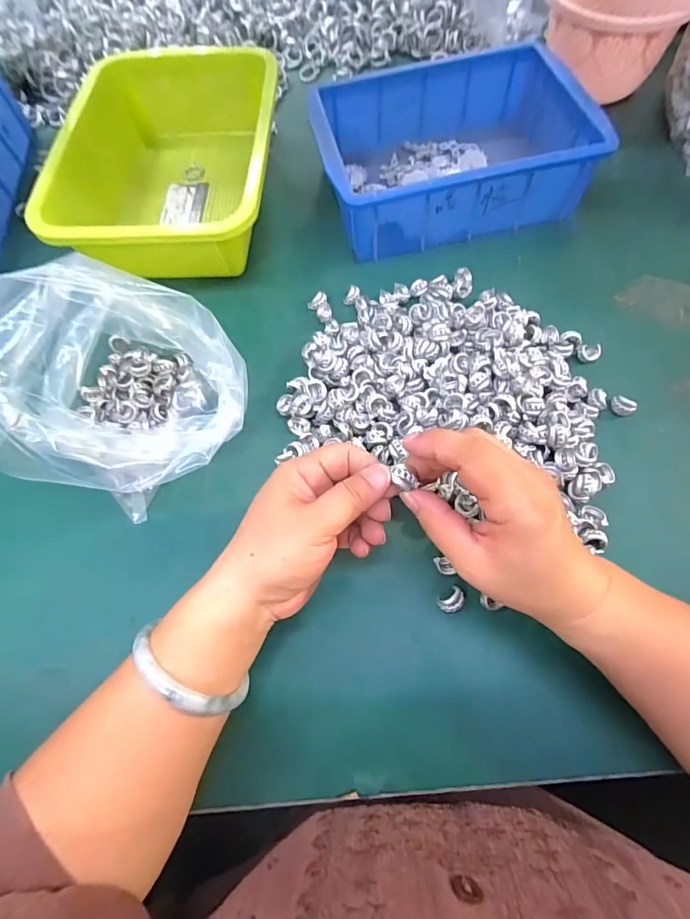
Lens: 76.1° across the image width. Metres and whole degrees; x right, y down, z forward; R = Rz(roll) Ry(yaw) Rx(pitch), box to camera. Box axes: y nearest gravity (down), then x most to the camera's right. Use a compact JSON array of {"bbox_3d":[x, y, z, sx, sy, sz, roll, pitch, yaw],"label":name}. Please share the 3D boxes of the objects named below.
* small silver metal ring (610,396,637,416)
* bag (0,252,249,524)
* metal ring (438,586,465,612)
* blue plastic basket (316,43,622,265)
[{"bbox_3d":[0.219,-0.043,0.346,0.017,0.011,0.013,38,73,18],"label":"small silver metal ring"},{"bbox_3d":[-0.164,-0.046,0.302,0.156,0.140,0.138,24,69,13],"label":"bag"},{"bbox_3d":[0.072,0.094,0.294,0.017,0.010,0.013,-36,69,-12],"label":"metal ring"},{"bbox_3d":[0.097,-0.299,0.431,0.233,0.074,0.168,-14,66,-3],"label":"blue plastic basket"}]

